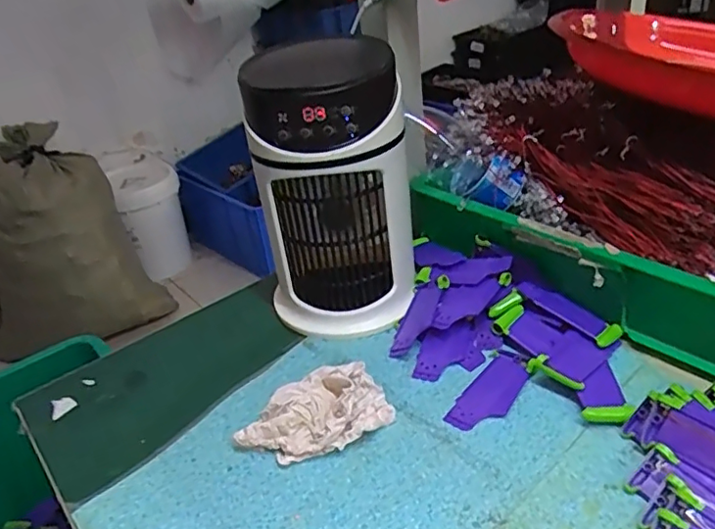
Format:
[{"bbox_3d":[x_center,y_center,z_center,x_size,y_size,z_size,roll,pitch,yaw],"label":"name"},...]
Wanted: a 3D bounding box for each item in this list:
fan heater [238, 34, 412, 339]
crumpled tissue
[{"bbox_3d":[-0.022,-0.069,0.530,0.132,0.225,0.131,-7,31,2],"label":"fan heater"},{"bbox_3d":[-0.032,0.113,0.439,0.108,0.029,0.061,-22,34,-22],"label":"crumpled tissue"}]

